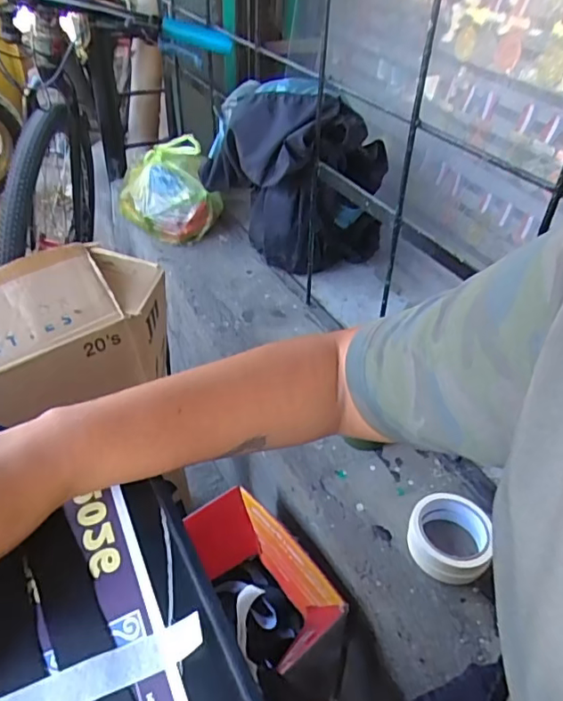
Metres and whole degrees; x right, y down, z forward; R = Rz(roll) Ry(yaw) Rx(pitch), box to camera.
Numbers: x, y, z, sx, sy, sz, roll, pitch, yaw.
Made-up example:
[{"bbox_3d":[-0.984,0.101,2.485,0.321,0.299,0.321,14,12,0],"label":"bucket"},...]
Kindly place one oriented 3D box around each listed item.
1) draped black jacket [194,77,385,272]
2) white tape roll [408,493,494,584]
[{"bbox_3d":[0.016,-0.282,0.966,0.324,0.331,0.194,8,40,6],"label":"draped black jacket"},{"bbox_3d":[0.202,0.223,0.662,0.092,0.048,0.096,2,39,-1],"label":"white tape roll"}]

